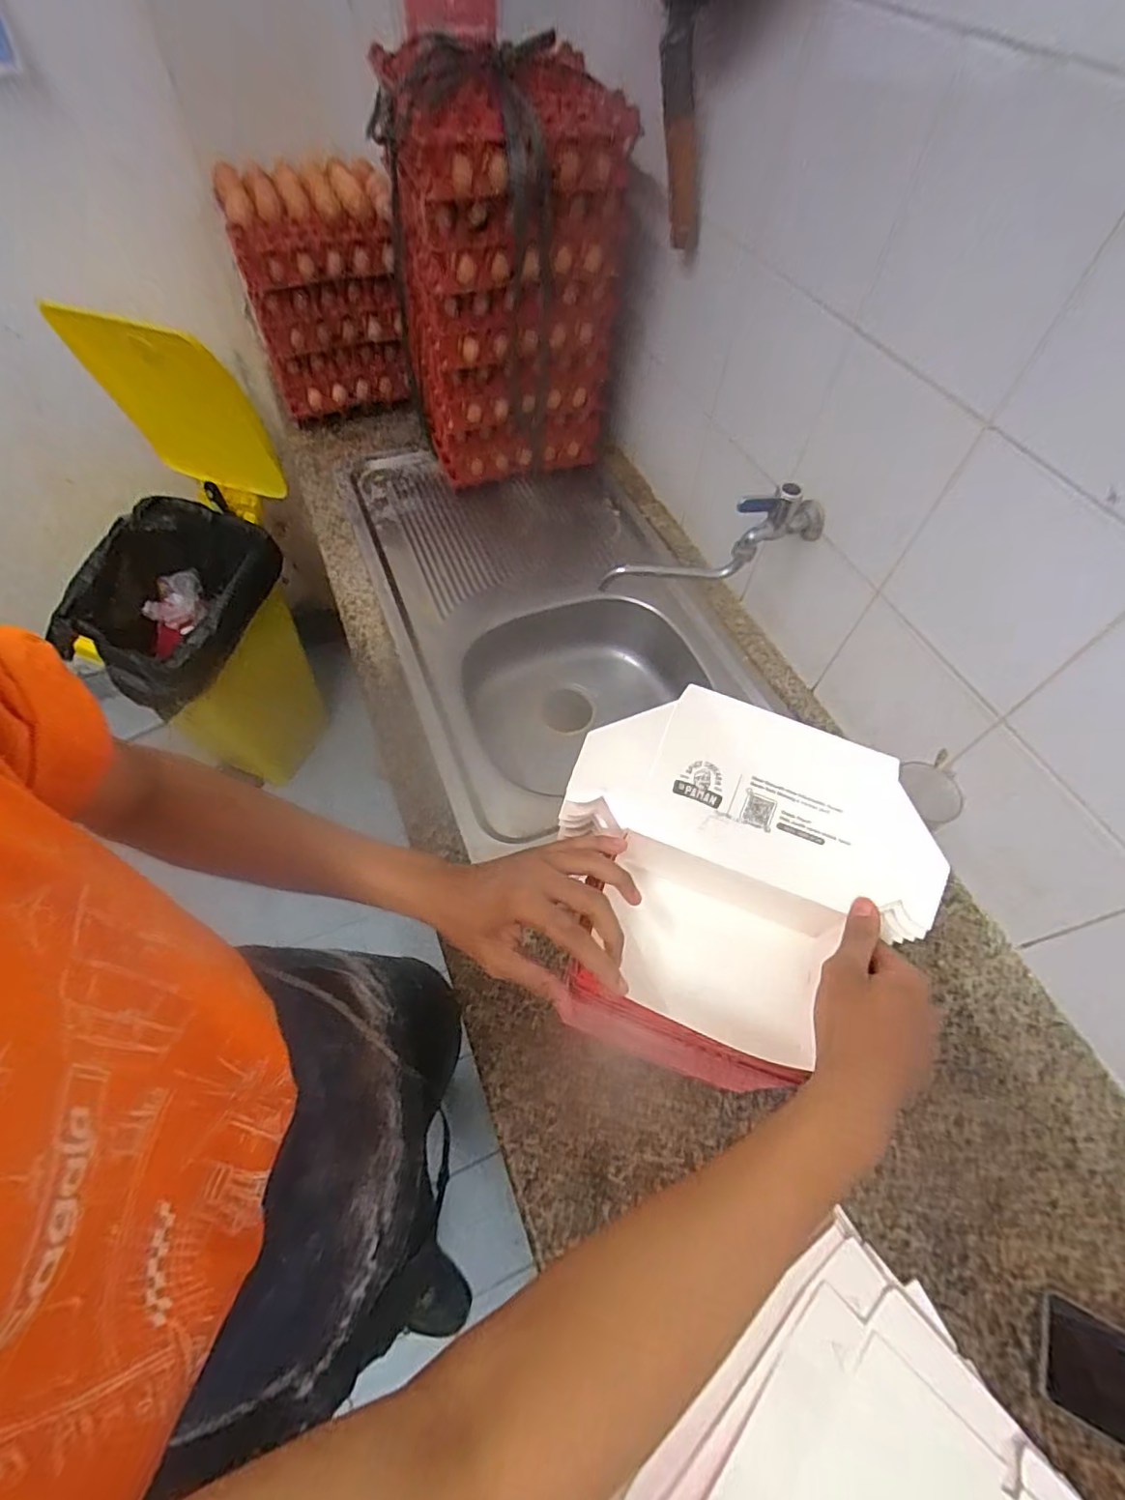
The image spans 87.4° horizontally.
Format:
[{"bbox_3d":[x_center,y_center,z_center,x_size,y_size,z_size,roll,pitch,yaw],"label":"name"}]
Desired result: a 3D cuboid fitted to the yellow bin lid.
[{"bbox_3d":[-0.747,-0.663,1.163,0.307,0.352,0.040,12,67,-4],"label":"yellow bin lid"}]

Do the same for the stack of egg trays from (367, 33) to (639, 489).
[{"bbox_3d":[-0.095,-0.724,0.950,0.276,0.497,0.282,-21,61,-15],"label":"stack of egg trays"}]

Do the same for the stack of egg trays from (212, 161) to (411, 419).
[{"bbox_3d":[-0.446,-0.864,1.117,0.260,0.304,0.284,-14,60,-12],"label":"stack of egg trays"}]

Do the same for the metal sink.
[{"bbox_3d":[-0.038,-0.238,1.073,0.508,0.183,0.832,-17,60,-13],"label":"metal sink"}]

